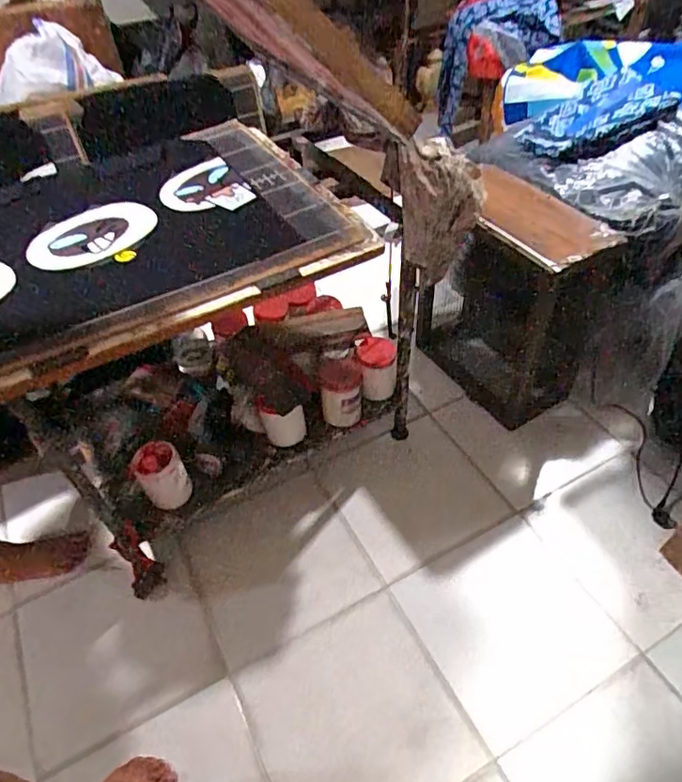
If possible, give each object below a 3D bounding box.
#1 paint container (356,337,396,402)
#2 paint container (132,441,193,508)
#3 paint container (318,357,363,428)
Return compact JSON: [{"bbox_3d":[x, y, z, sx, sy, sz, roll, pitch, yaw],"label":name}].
[{"bbox_3d":[0.093,-0.061,1.465,0.106,0.135,0.102,2,47,4],"label":"paint container"},{"bbox_3d":[-0.404,0.196,1.264,0.109,0.155,0.104,-24,51,-20],"label":"paint container"},{"bbox_3d":[0.000,0.005,1.451,0.114,0.123,0.131,1,47,3],"label":"paint container"}]

